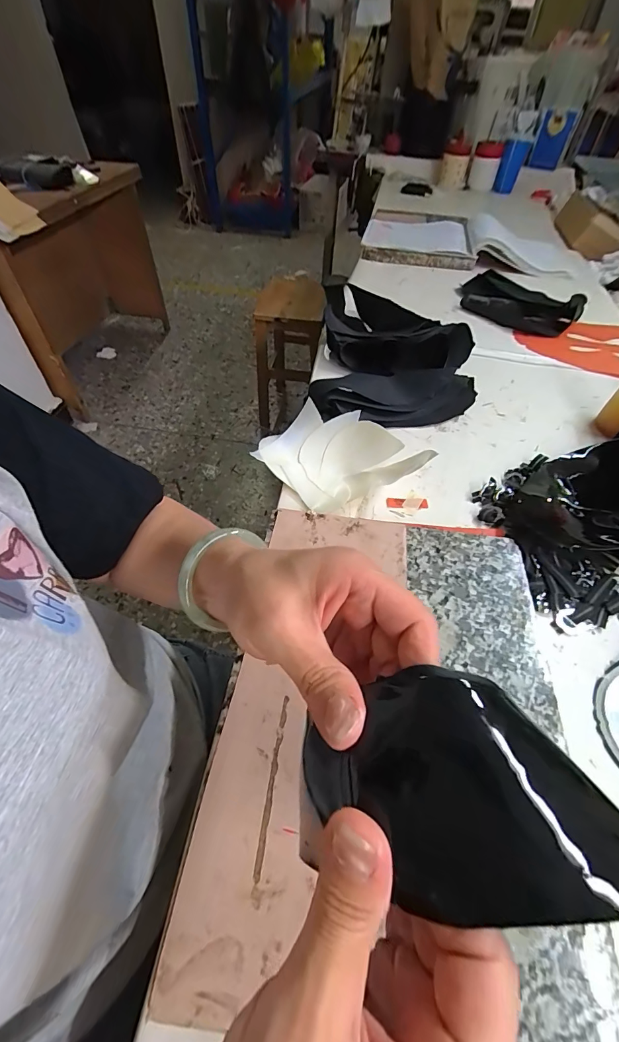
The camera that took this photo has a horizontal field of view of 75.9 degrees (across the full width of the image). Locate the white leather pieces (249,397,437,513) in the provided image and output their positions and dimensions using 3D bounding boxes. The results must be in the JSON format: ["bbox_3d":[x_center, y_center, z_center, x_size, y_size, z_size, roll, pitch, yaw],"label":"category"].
[{"bbox_3d":[0.031,-0.079,0.515,0.197,0.058,0.123,33,57,23],"label":"white leather pieces"}]

